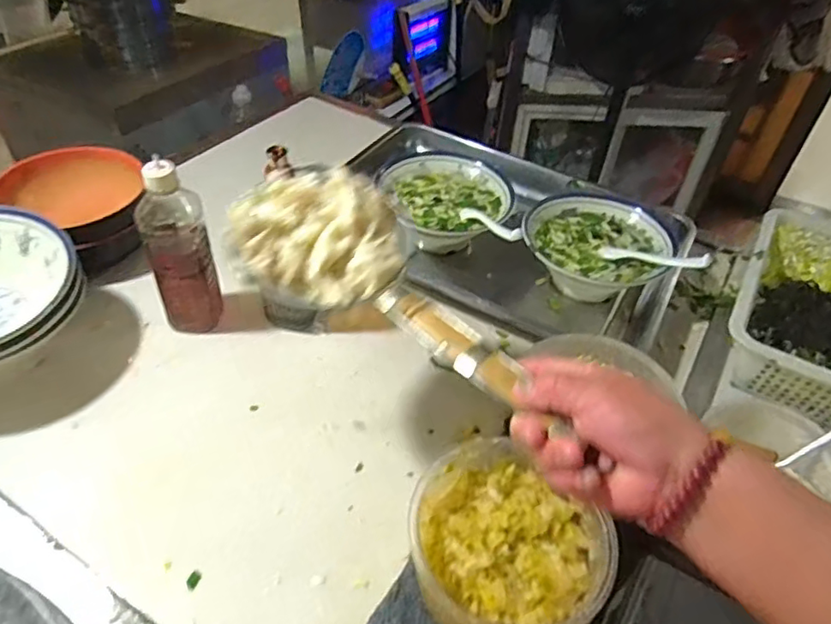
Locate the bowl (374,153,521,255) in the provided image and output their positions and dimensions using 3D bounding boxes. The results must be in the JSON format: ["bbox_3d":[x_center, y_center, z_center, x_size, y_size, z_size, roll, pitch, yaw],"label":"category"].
[{"bbox_3d":[0.043,-0.155,0.863,0.185,0.074,0.180,3,44,-2],"label":"bowl"}]

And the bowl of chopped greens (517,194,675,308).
[{"bbox_3d":[0.237,-0.083,0.798,0.182,0.075,0.190,3,44,-2],"label":"bowl of chopped greens"}]

